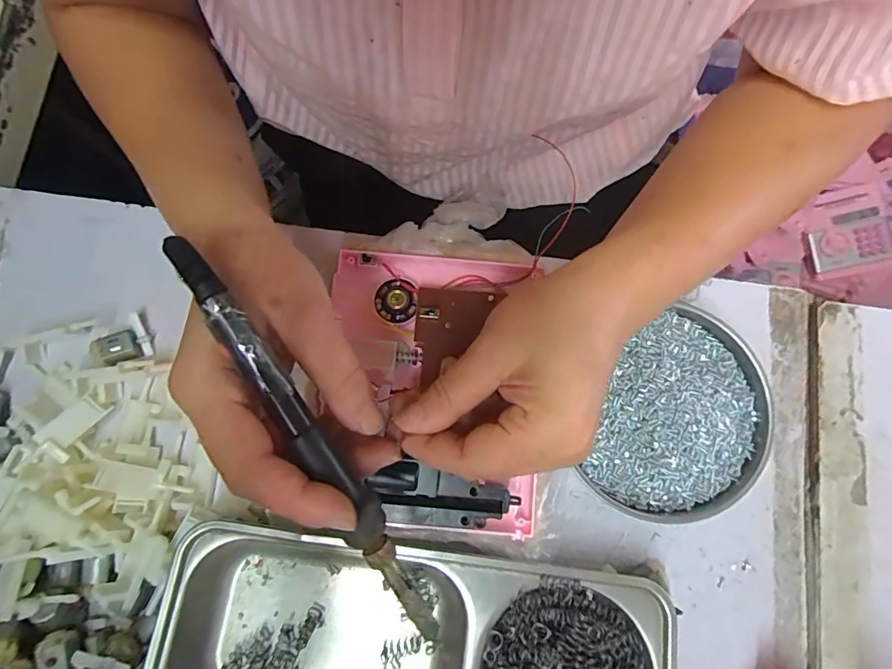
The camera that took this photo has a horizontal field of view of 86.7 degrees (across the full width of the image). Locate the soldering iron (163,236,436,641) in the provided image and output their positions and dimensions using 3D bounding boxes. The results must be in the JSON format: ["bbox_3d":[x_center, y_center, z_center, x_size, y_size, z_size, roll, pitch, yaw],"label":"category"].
[{"bbox_3d":[-0.054,0.044,0.189,0.017,0.015,0.185,-32,98,-7],"label":"soldering iron"}]

